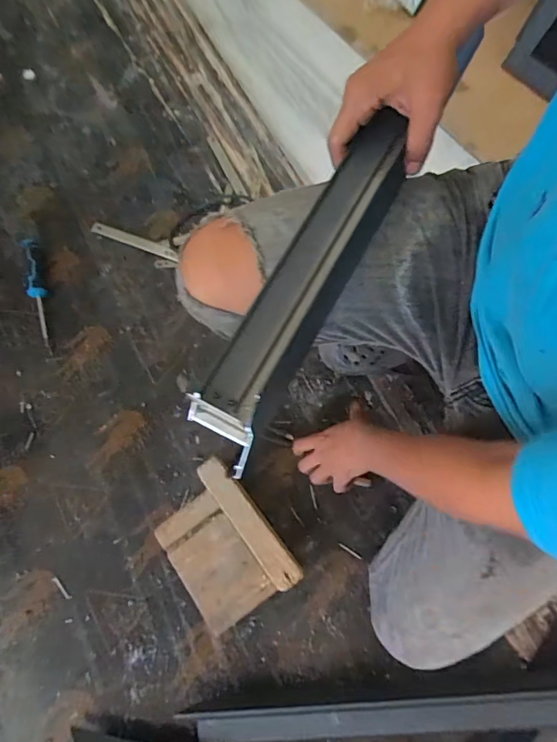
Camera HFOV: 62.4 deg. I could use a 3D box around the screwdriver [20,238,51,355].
[{"bbox_3d":[-0.426,-0.141,0.809,0.031,0.027,0.226,-18,72,-3],"label":"screwdriver"}]

